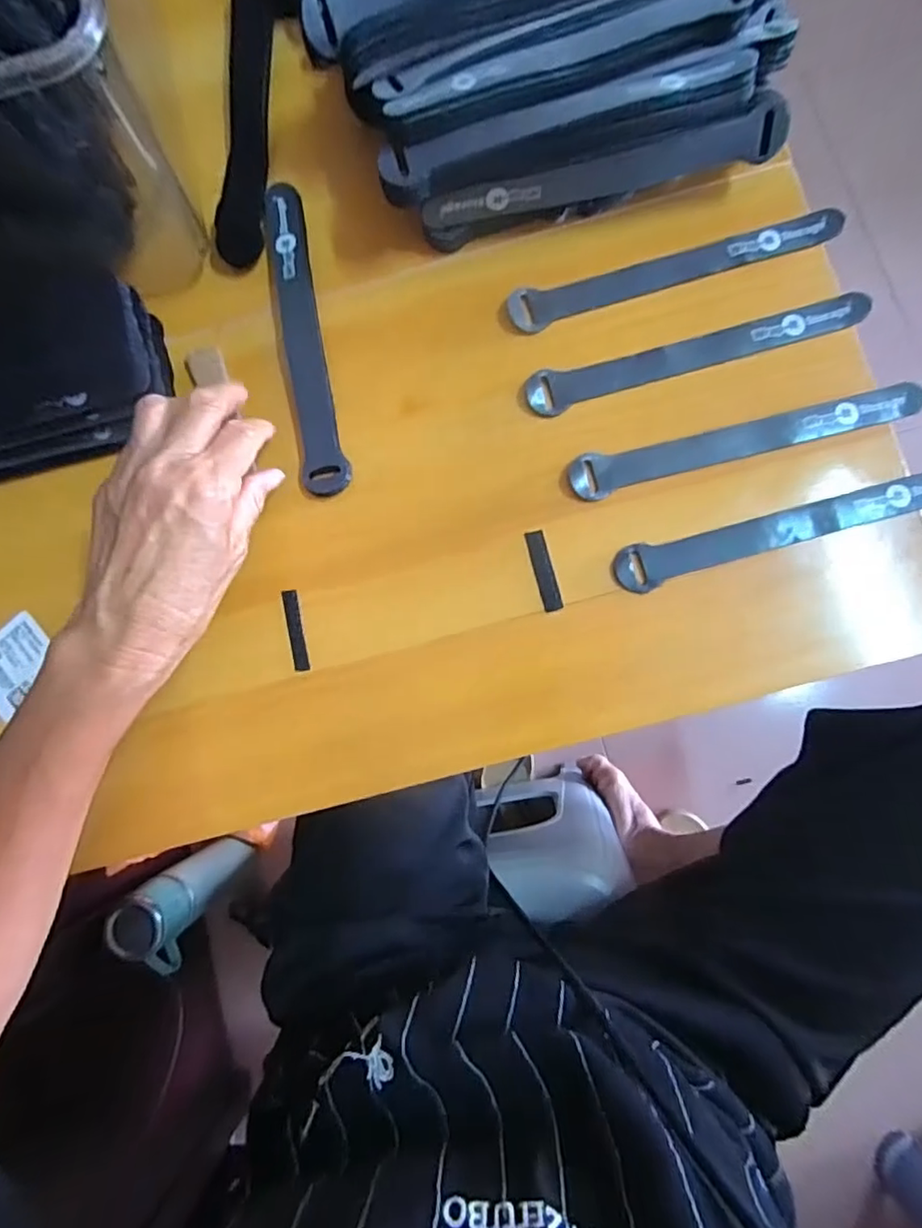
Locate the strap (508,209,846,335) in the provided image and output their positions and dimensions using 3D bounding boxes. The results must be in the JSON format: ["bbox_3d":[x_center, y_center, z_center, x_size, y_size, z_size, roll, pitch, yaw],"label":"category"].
[{"bbox_3d":[0.123,-0.199,0.336,0.192,0.006,0.025,-14,86,1],"label":"strap"}]

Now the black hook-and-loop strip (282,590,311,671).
[{"bbox_3d":[-0.095,0.009,0.333,0.009,0.004,0.047,-12,83,1],"label":"black hook-and-loop strip"}]

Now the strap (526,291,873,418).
[{"bbox_3d":[0.135,-0.151,0.333,0.195,0.007,0.024,-15,83,1],"label":"strap"}]

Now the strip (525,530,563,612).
[{"bbox_3d":[0.047,-0.025,0.326,0.011,0.004,0.046,-14,83,1],"label":"strip"}]

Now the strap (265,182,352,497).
[{"bbox_3d":[-0.095,-0.170,0.349,0.025,0.007,0.199,-10,83,2],"label":"strap"}]

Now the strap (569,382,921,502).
[{"bbox_3d":[0.159,-0.097,0.325,0.195,0.009,0.024,-12,83,1],"label":"strap"}]

